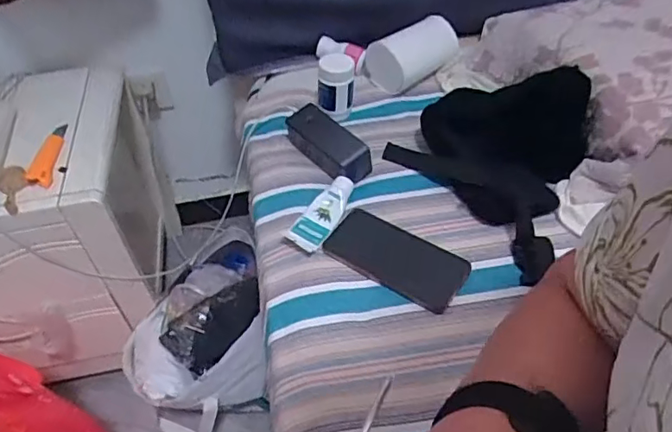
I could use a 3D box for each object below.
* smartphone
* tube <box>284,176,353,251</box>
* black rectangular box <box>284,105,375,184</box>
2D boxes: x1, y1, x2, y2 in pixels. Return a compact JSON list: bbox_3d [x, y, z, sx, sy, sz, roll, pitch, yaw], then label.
[{"bbox_3d":[0.070,0.047,0.641,0.166,0.012,0.082,25,53,25],"label":"smartphone"},{"bbox_3d":[-0.020,-0.002,0.694,0.046,0.024,0.129,17,50,19],"label":"tube"},{"bbox_3d":[-0.013,-0.106,0.766,0.044,0.054,0.141,-32,53,-25],"label":"black rectangular box"}]

